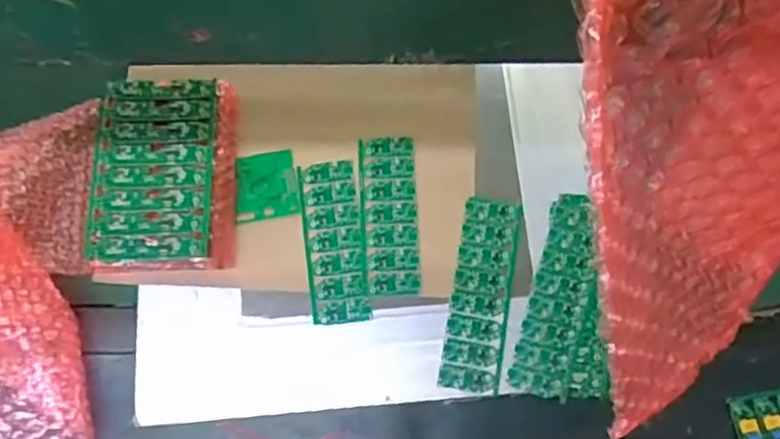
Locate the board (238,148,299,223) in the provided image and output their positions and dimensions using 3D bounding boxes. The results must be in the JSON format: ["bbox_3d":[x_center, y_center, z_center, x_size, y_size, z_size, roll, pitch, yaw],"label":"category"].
[{"bbox_3d":[-0.107,-0.030,0.606,0.053,0.004,0.058,-7,72,-3],"label":"board"}]

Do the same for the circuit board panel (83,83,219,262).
[{"bbox_3d":[-0.197,-0.043,0.579,0.099,0.007,0.155,-2,75,1],"label":"circuit board panel"}]

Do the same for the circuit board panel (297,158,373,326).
[{"bbox_3d":[-0.048,0.018,0.594,0.049,0.004,0.139,-8,75,-1],"label":"circuit board panel"}]

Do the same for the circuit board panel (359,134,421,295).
[{"bbox_3d":[0.000,-0.005,0.598,0.047,0.008,0.139,-3,72,-1],"label":"circuit board panel"}]

